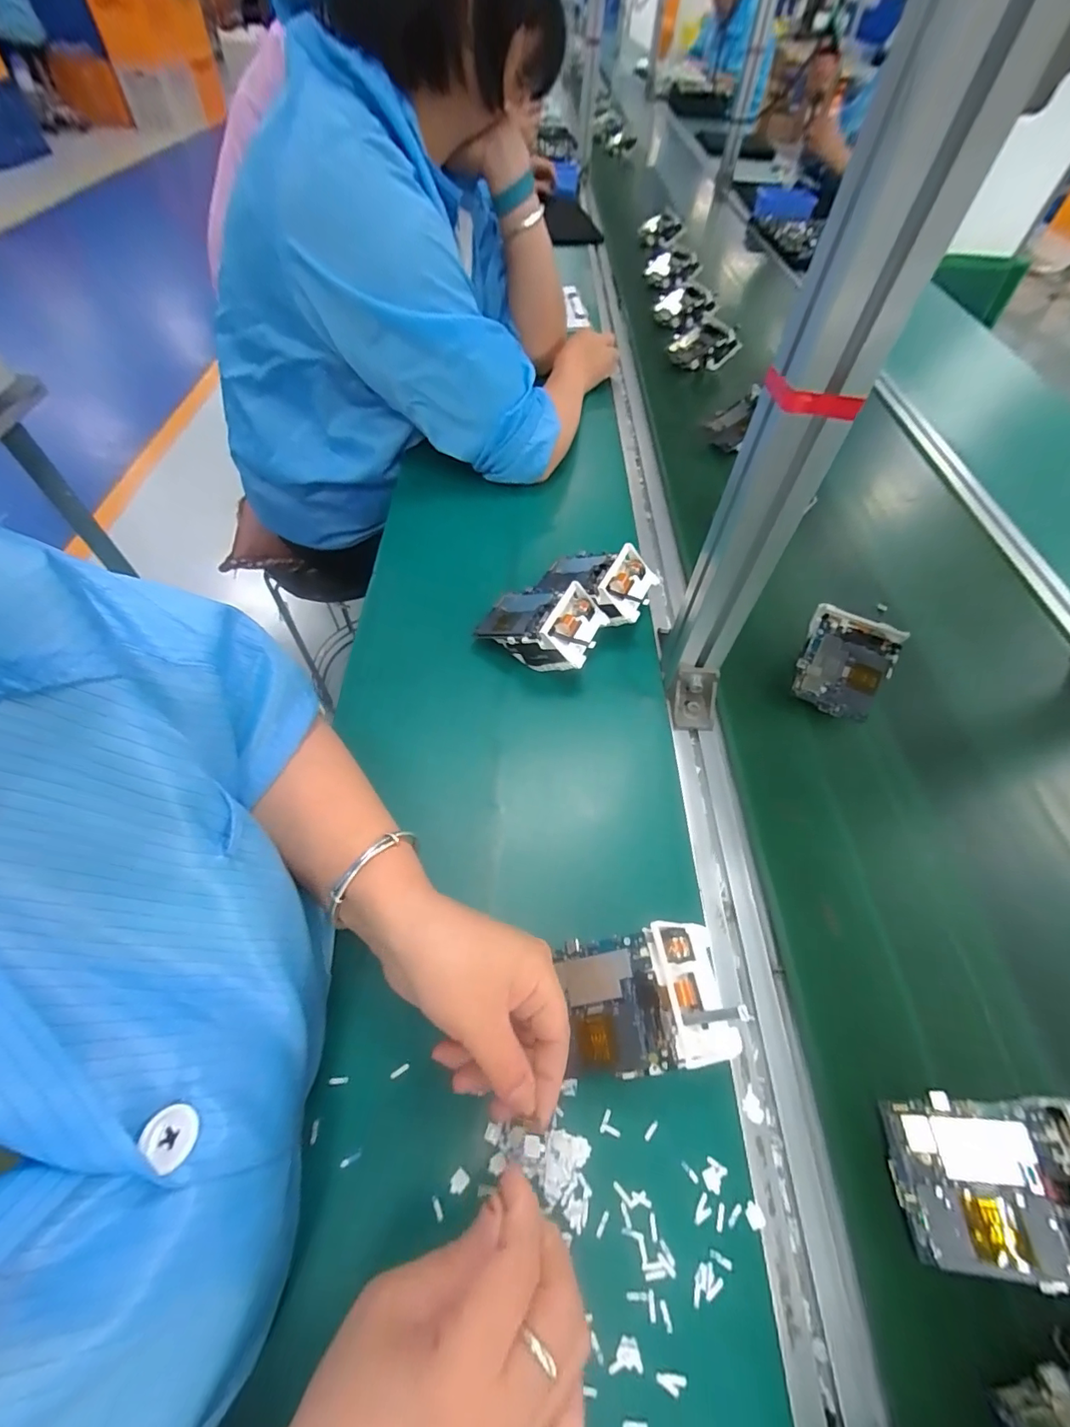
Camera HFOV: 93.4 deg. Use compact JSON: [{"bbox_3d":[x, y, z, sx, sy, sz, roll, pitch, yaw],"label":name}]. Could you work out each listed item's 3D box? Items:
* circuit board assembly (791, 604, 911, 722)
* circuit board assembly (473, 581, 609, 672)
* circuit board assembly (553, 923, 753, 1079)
[{"bbox_3d":[0.287,-0.045,0.466,0.075,0.011,0.095,21,86,16],"label":"circuit board assembly"},{"bbox_3d":[0.003,-0.083,0.485,0.112,0.060,0.073,22,58,12],"label":"circuit board assembly"},{"bbox_3d":[0.066,0.170,0.302,0.098,0.022,0.073,-9,60,2],"label":"circuit board assembly"}]

